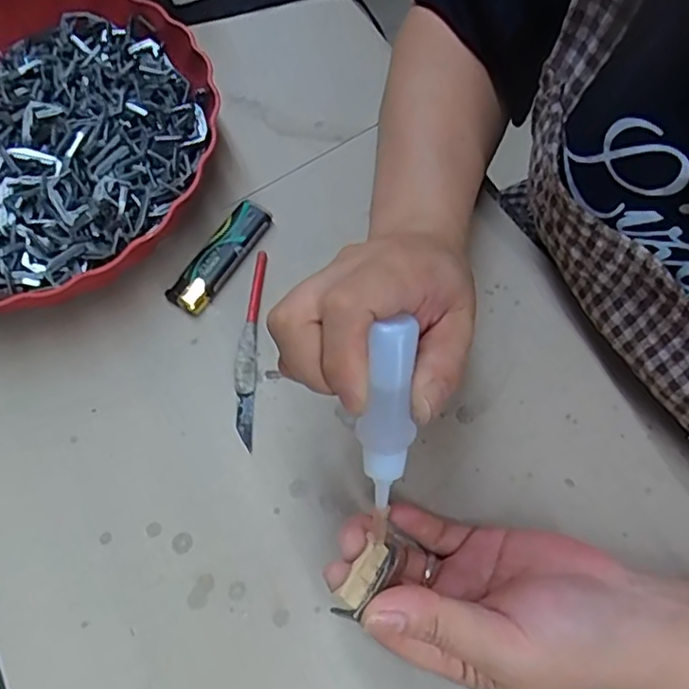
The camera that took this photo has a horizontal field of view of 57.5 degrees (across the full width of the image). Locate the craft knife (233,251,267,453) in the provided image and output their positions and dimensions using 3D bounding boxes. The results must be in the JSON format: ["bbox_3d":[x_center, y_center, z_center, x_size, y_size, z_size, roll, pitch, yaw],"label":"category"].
[{"bbox_3d":[-0.055,0.000,0.361,0.012,0.010,0.118,2,64,-1],"label":"craft knife"}]

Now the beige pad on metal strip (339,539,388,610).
[{"bbox_3d":[0.008,0.093,0.254,0.009,0.008,0.027,32,68,13],"label":"beige pad on metal strip"}]

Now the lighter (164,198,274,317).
[{"bbox_3d":[-0.075,-0.054,0.382,0.024,0.010,0.079,30,67,12],"label":"lighter"}]

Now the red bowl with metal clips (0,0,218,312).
[{"bbox_3d":[-0.202,-0.123,0.388,0.228,0.045,0.231,1,64,-2],"label":"red bowl with metal clips"}]

